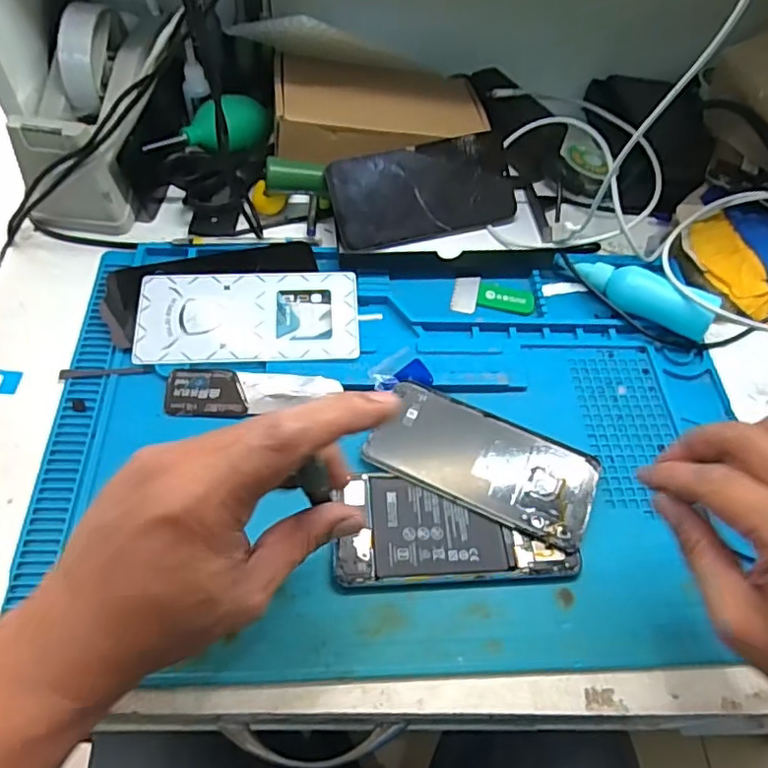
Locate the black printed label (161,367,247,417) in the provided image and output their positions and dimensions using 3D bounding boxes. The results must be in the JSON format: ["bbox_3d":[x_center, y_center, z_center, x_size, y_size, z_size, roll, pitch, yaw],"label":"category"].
[{"bbox_3d":[-0.121,0.005,0.406,0.054,0.007,0.034,2,57,-4],"label":"black printed label"}]

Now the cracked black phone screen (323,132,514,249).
[{"bbox_3d":[0.035,-0.160,0.491,0.156,0.008,0.075,-15,95,-15],"label":"cracked black phone screen"}]

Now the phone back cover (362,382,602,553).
[{"bbox_3d":[0.066,0.050,0.391,0.143,0.004,0.071,24,58,10],"label":"phone back cover"}]

